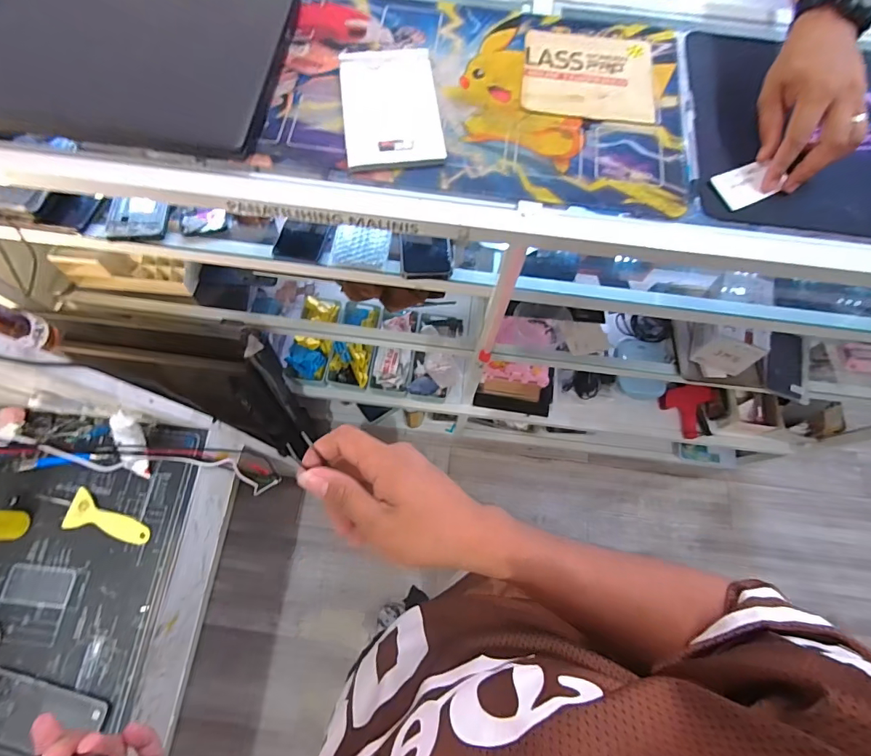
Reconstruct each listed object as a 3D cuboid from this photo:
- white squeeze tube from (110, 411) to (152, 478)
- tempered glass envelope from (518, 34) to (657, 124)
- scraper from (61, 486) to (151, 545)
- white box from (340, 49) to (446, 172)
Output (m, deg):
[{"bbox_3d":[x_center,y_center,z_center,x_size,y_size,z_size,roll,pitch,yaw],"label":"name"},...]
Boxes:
[{"bbox_3d":[-0.421,0.096,0.609,0.032,0.124,0.031,12,36,2],"label":"white squeeze tube"},{"bbox_3d":[0.181,-0.361,0.518,0.151,0.008,0.134,6,71,0],"label":"tempered glass envelope"},{"bbox_3d":[-0.467,0.205,0.623,0.122,0.009,0.051,19,72,4],"label":"scraper"},{"bbox_3d":[-0.051,-0.308,0.492,0.105,0.011,0.160,-7,72,-4],"label":"white box"}]

